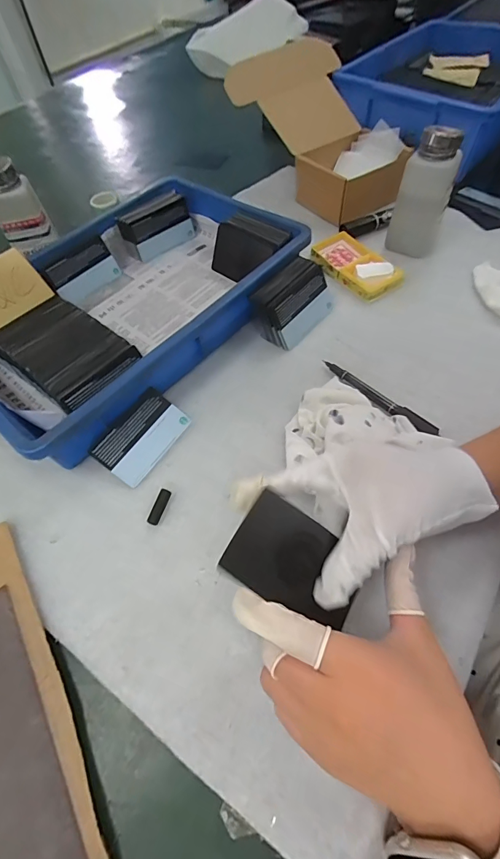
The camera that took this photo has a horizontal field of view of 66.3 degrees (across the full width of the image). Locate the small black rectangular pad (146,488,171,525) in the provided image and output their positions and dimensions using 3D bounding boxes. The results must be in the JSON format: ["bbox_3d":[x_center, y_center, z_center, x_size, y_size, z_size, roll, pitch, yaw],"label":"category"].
[{"bbox_3d":[-0.077,0.066,0.326,0.009,0.010,0.030,18,61,15],"label":"small black rectangular pad"}]

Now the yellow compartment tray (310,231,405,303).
[{"bbox_3d":[0.131,-0.202,0.475,0.058,0.023,0.119,-32,61,-15],"label":"yellow compartment tray"}]

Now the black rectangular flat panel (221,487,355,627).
[{"bbox_3d":[0.027,0.074,0.219,0.076,0.009,0.050,34,67,-9],"label":"black rectangular flat panel"}]

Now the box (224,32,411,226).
[{"bbox_3d":[0.111,-0.418,0.533,0.171,0.124,0.227,-35,62,-16],"label":"box"}]

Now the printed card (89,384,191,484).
[{"bbox_3d":[-0.100,0.005,0.356,0.053,0.005,0.085,40,64,-5],"label":"printed card"}]

